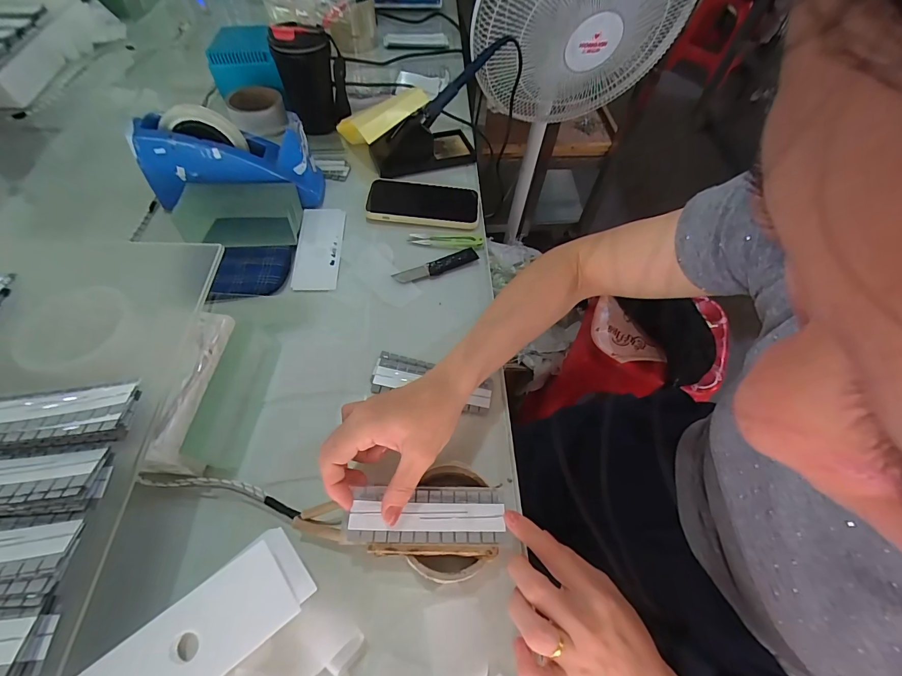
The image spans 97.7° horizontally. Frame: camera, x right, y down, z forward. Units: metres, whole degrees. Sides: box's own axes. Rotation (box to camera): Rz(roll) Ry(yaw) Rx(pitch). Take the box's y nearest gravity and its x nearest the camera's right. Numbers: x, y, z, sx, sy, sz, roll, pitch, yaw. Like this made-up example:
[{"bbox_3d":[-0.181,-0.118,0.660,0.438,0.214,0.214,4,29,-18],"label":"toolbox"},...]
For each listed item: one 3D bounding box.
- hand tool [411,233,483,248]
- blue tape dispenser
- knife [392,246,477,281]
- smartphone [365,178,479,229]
[{"bbox_3d":[-0.006,-0.136,0.544,0.098,0.005,0.024,5,57,-2],"label":"hand tool"},{"bbox_3d":[-0.288,-0.231,0.524,0.213,0.120,0.064,-5,58,-8],"label":"blue tape dispenser"},{"bbox_3d":[-0.019,-0.095,0.514,0.112,0.008,0.024,-21,61,-17],"label":"knife"},{"bbox_3d":[-0.040,-0.197,0.566,0.158,0.016,0.084,4,57,-2],"label":"smartphone"}]

